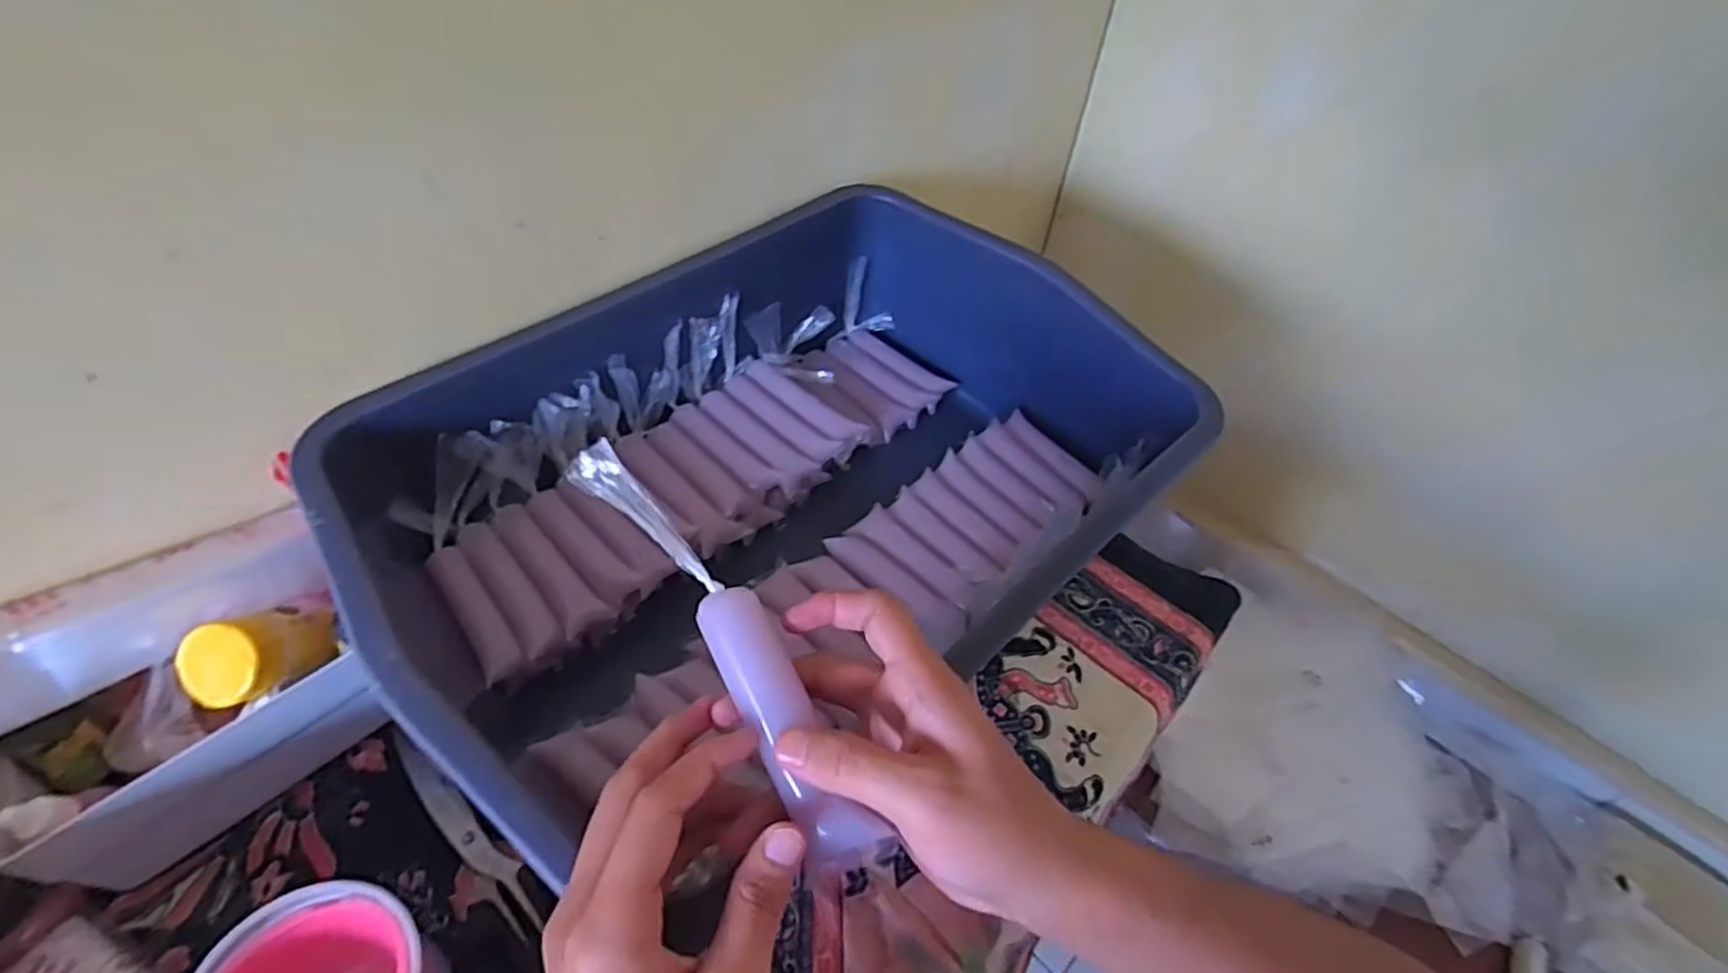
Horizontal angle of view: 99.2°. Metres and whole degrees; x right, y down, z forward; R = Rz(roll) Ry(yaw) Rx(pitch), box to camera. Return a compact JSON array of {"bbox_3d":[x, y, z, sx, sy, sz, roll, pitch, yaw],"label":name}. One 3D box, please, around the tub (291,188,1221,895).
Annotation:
[{"bbox_3d":[-0.054,-0.010,0.513,0.499,0.156,0.335,-32,60,-26],"label":"tub"}]

